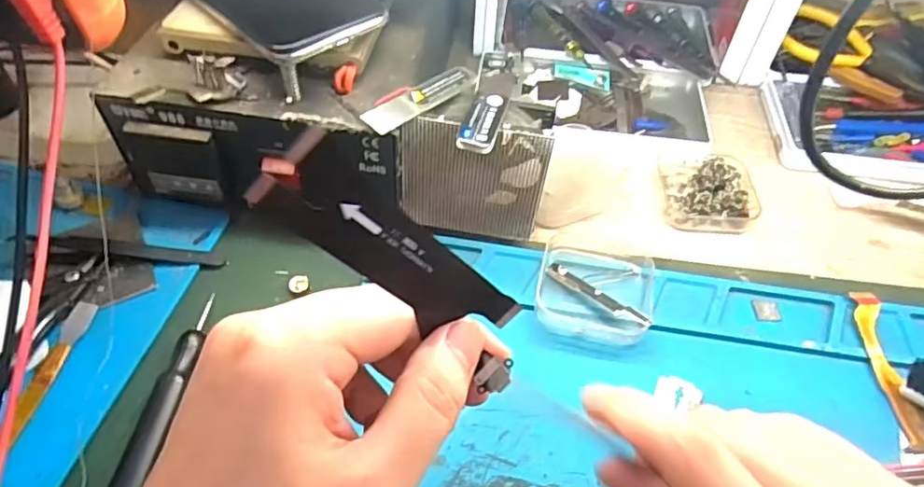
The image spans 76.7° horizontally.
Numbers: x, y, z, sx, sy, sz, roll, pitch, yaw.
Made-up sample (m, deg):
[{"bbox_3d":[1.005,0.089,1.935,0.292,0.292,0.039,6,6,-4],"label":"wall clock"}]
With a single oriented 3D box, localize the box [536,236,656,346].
[{"bbox_3d":[0.078,0.022,0.335,0.064,0.018,0.072,12,51,6],"label":"box"}]

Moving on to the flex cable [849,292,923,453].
[{"bbox_3d":[0.228,0.065,0.311,0.018,0.008,0.089,5,51,1],"label":"flex cable"}]

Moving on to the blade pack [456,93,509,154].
[{"bbox_3d":[0.012,-0.062,0.299,0.018,0.005,0.042,14,52,8],"label":"blade pack"}]

